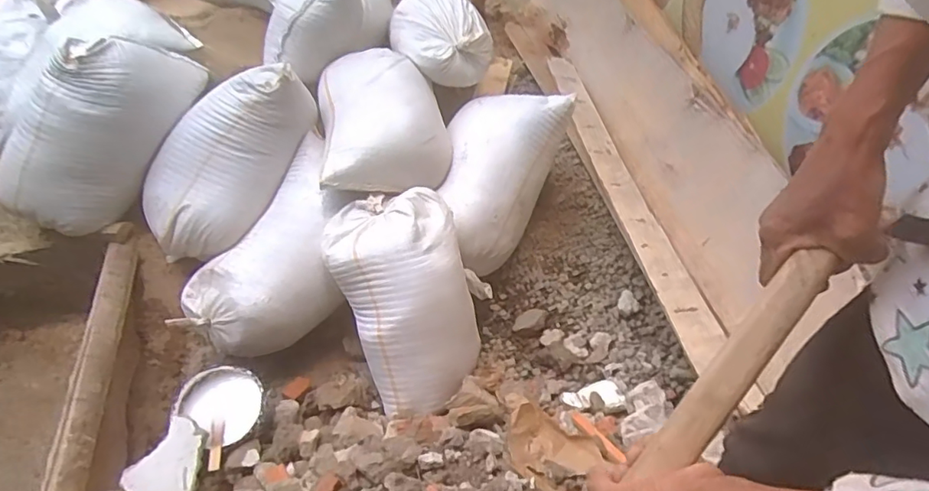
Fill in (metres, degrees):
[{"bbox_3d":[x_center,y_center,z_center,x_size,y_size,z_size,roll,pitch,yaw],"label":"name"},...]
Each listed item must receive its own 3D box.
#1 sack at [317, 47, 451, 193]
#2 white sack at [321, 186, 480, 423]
[{"bbox_3d":[-0.223,-0.334,1.412,0.316,0.182,0.388,-14,52,-10],"label":"sack"},{"bbox_3d":[-0.139,0.119,1.269,0.251,0.471,0.245,-7,11,41],"label":"white sack"}]

